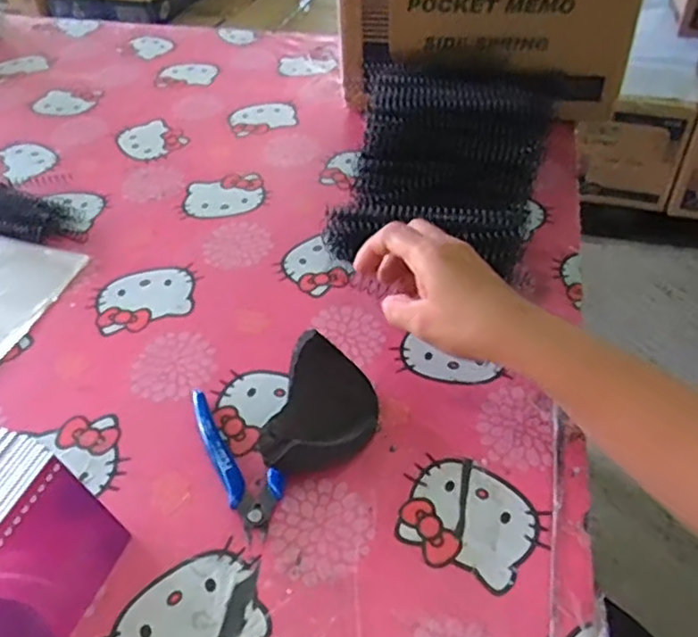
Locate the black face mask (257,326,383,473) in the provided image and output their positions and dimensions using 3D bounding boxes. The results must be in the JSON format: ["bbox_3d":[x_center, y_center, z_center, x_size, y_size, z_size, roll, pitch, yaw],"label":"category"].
[{"bbox_3d":[-0.015,0.063,0.432,0.069,0.020,0.100,29,47,-9],"label":"black face mask"}]

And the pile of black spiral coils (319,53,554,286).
[{"bbox_3d":[0.094,-0.154,0.623,0.186,0.083,0.268,6,45,7],"label":"pile of black spiral coils"}]

